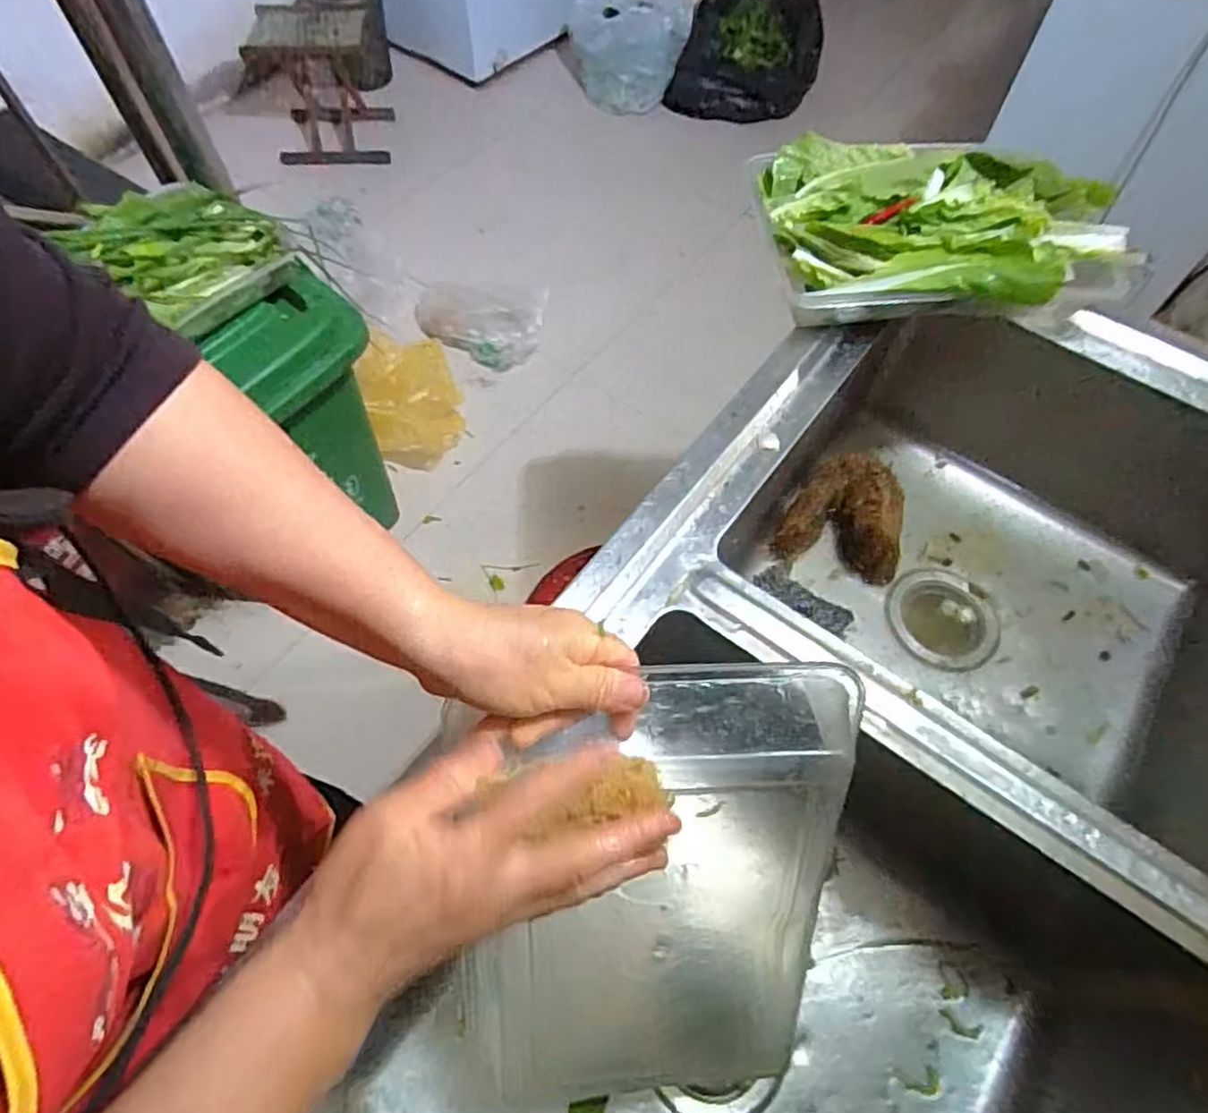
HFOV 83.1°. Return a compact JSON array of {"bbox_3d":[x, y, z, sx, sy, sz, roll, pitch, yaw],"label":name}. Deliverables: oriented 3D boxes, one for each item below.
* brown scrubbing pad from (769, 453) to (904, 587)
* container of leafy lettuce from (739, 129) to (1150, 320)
[{"bbox_3d":[0.257,-0.048,0.736,0.126,0.049,0.131,15,61,7],"label":"brown scrubbing pad"},{"bbox_3d":[0.308,-0.313,0.639,0.318,0.082,0.219,2,61,0],"label":"container of leafy lettuce"}]

